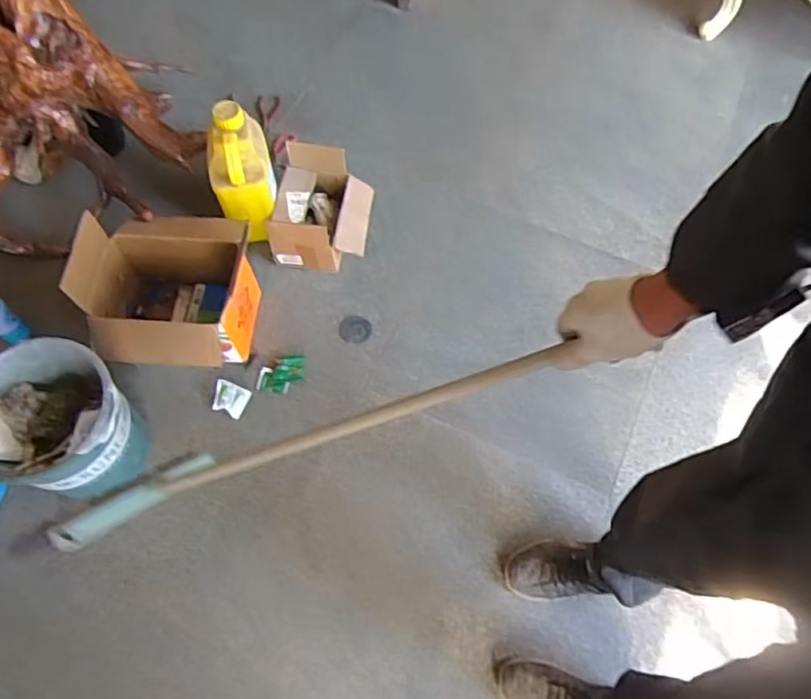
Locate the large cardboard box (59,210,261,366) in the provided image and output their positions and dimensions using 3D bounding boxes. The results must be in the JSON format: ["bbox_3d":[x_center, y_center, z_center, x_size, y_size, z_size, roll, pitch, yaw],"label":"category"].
[{"bbox_3d":[-0.511,-0.126,1.347,0.335,0.222,0.333,1,64,0],"label":"large cardboard box"}]

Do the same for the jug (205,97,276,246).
[{"bbox_3d":[-0.383,-0.406,1.465,0.140,0.271,0.195,-15,65,-7],"label":"jug"}]

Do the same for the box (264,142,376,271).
[{"bbox_3d":[-0.204,-0.346,1.510,0.233,0.165,0.278,5,64,2],"label":"box"}]

